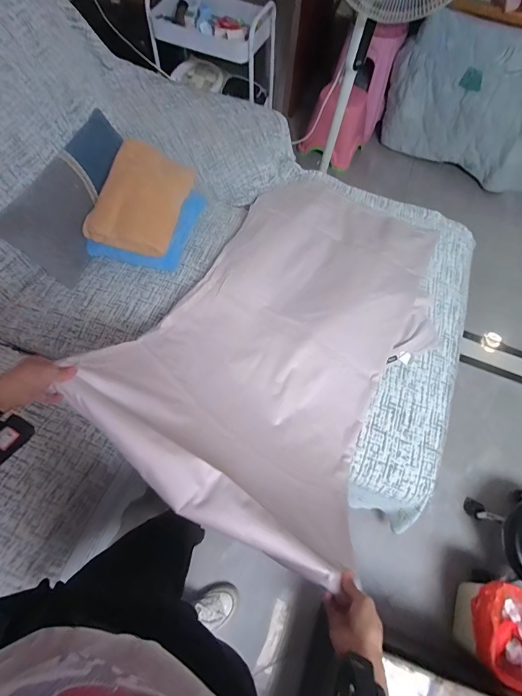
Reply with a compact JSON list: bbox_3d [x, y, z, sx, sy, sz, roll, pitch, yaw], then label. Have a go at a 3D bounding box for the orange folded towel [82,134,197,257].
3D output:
[{"bbox_3d":[-0.360,-0.433,1.040,0.241,0.070,0.302,25,99,-7],"label":"orange folded towel"}]

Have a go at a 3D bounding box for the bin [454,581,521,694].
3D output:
[{"bbox_3d":[0.714,0.828,1.015,0.257,0.212,0.249,21,65,7],"label":"bin"}]

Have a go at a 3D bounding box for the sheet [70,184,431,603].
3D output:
[{"bbox_3d":[0.128,-0.143,0.918,0.633,0.353,1.139,28,66,10],"label":"sheet"}]

